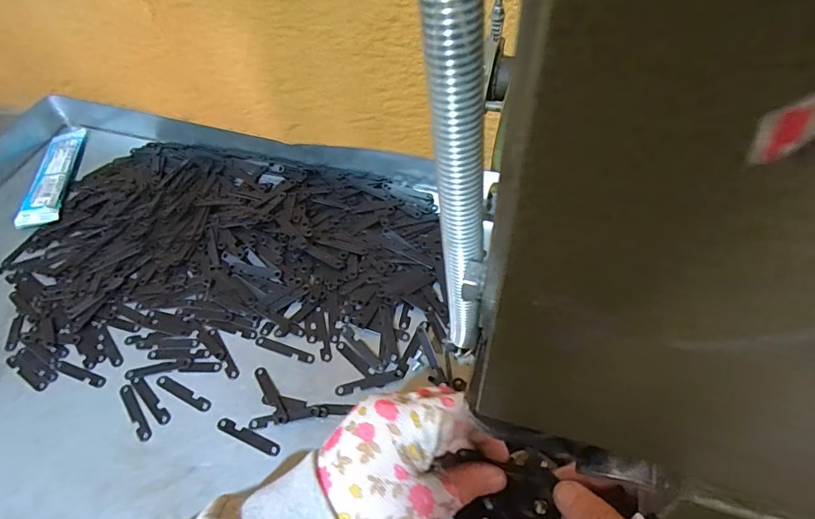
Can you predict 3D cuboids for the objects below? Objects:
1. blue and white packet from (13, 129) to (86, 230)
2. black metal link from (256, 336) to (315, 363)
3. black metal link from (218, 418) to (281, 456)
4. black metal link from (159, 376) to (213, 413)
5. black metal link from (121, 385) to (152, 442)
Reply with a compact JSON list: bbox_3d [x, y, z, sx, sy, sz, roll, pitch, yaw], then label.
[{"bbox_3d":[-0.384,-0.093,0.508,0.039,0.014,0.140,-11,55,-2],"label":"blue and white packet"},{"bbox_3d":[-0.098,0.072,0.377,0.051,0.004,0.008,15,58,15],"label":"black metal link"},{"bbox_3d":[-0.114,0.128,0.339,0.052,0.004,0.009,18,59,17],"label":"black metal link"},{"bbox_3d":[-0.172,0.102,0.360,0.050,0.004,0.009,21,60,18],"label":"black metal link"},{"bbox_3d":[-0.207,0.116,0.358,0.010,0.004,0.050,-33,59,-16],"label":"black metal link"}]

